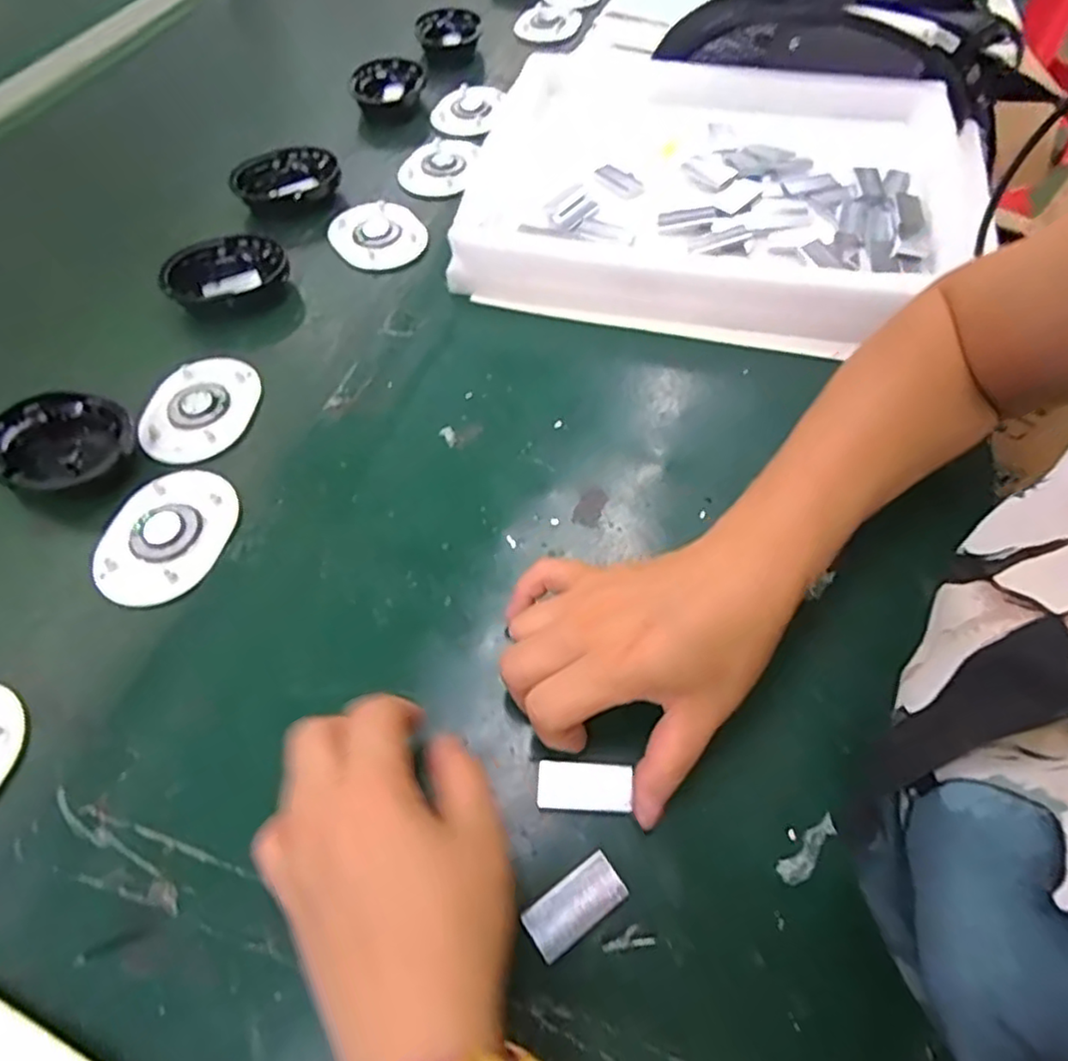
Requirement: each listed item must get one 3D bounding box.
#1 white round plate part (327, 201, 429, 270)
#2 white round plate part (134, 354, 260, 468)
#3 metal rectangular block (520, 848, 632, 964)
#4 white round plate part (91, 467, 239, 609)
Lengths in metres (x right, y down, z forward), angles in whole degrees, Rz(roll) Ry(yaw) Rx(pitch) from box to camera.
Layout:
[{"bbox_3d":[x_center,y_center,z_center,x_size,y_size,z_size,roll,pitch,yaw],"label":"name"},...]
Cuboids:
[{"bbox_3d":[-0.130,-0.248,0.546,0.069,0.006,0.084,-32,61,-17],"label":"white round plate part"},{"bbox_3d":[-0.222,-0.082,0.444,0.068,0.016,0.090,-2,58,3],"label":"white round plate part"},{"bbox_3d":[0.017,0.155,0.271,0.042,0.004,0.021,-32,61,-17],"label":"metal rectangular block"},{"bbox_3d":[-0.214,0.000,0.385,0.069,0.007,0.090,5,57,6],"label":"white round plate part"}]

